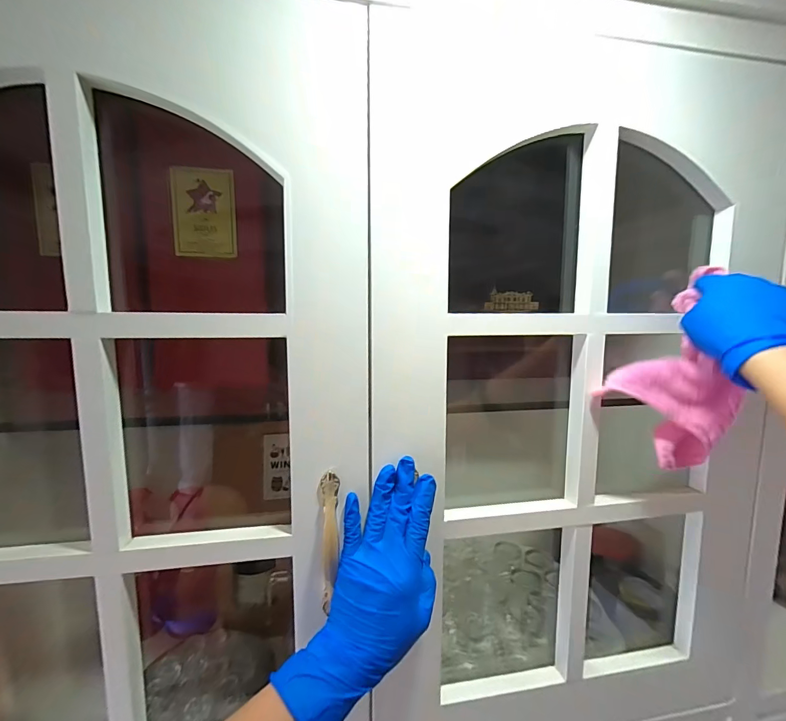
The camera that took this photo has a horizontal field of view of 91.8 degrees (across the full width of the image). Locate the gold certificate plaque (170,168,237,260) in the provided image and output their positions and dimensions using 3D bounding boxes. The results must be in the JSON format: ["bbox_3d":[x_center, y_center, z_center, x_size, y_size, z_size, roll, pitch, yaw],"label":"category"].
[{"bbox_3d":[-0.225,-0.176,0.456,0.068,0.101,0.013,-3,8,-25],"label":"gold certificate plaque"}]

